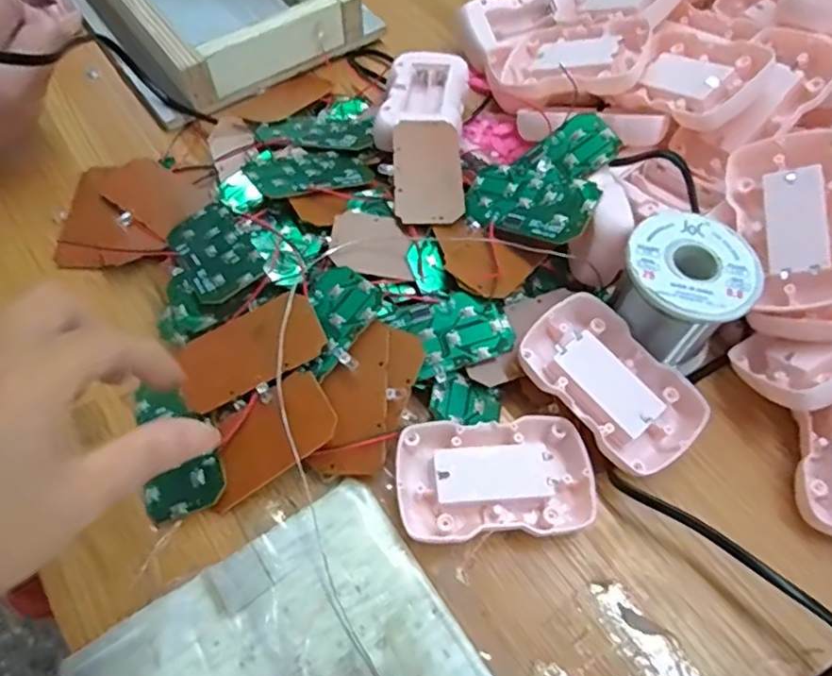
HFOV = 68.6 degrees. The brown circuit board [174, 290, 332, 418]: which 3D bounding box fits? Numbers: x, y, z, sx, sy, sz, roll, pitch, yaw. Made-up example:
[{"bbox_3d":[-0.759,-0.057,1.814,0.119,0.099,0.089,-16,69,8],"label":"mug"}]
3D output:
[{"bbox_3d":[-0.082,0.006,0.299,0.073,0.007,0.039,-26,66,2],"label":"brown circuit board"}]

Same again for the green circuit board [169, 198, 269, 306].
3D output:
[{"bbox_3d":[-0.107,-0.047,0.326,0.038,0.004,0.072,-35,55,-7],"label":"green circuit board"}]

